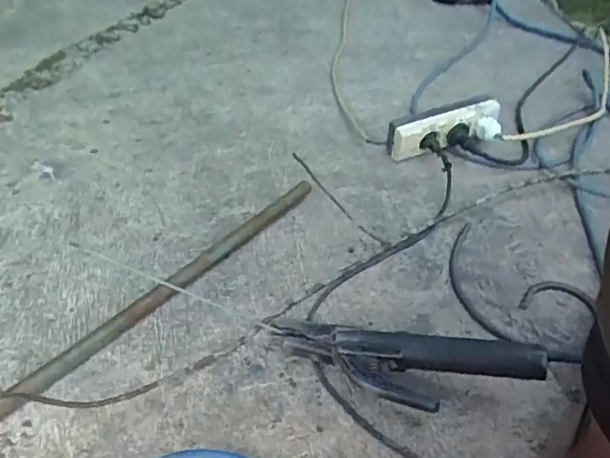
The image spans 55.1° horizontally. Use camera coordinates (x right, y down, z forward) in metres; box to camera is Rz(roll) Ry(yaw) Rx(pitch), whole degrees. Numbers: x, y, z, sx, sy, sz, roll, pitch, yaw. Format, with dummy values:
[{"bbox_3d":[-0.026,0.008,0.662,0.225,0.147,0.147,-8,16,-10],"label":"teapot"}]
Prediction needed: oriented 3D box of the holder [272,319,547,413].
[{"bbox_3d":[0.094,0.136,0.584,0.265,0.041,0.068,2,39,18],"label":"holder"}]

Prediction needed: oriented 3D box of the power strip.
[{"bbox_3d":[0.228,-0.166,0.945,0.198,0.055,0.048,-13,43,-18],"label":"power strip"}]

